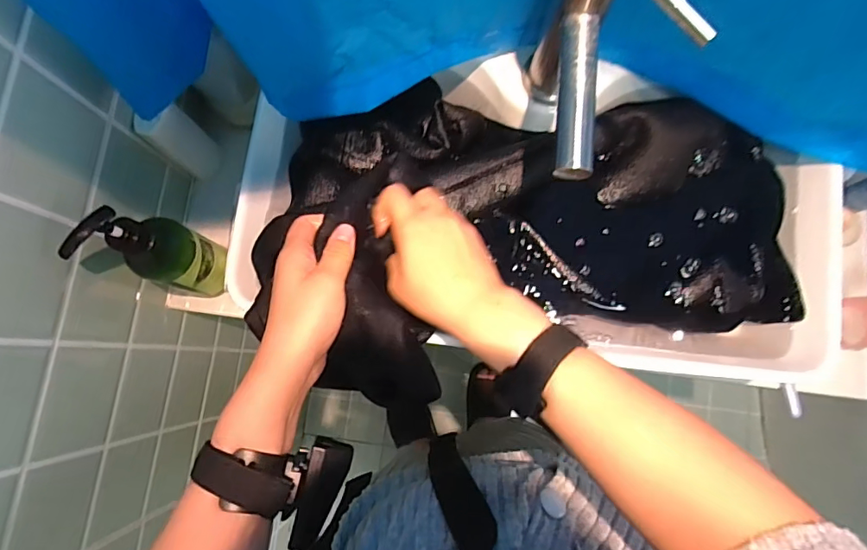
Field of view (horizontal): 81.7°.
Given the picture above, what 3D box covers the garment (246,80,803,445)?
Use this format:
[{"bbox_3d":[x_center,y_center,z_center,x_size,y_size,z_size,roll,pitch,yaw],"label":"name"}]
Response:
[{"bbox_3d":[0.104,-0.046,0.449,0.477,0.107,0.279,-3,80,-1],"label":"garment"}]

